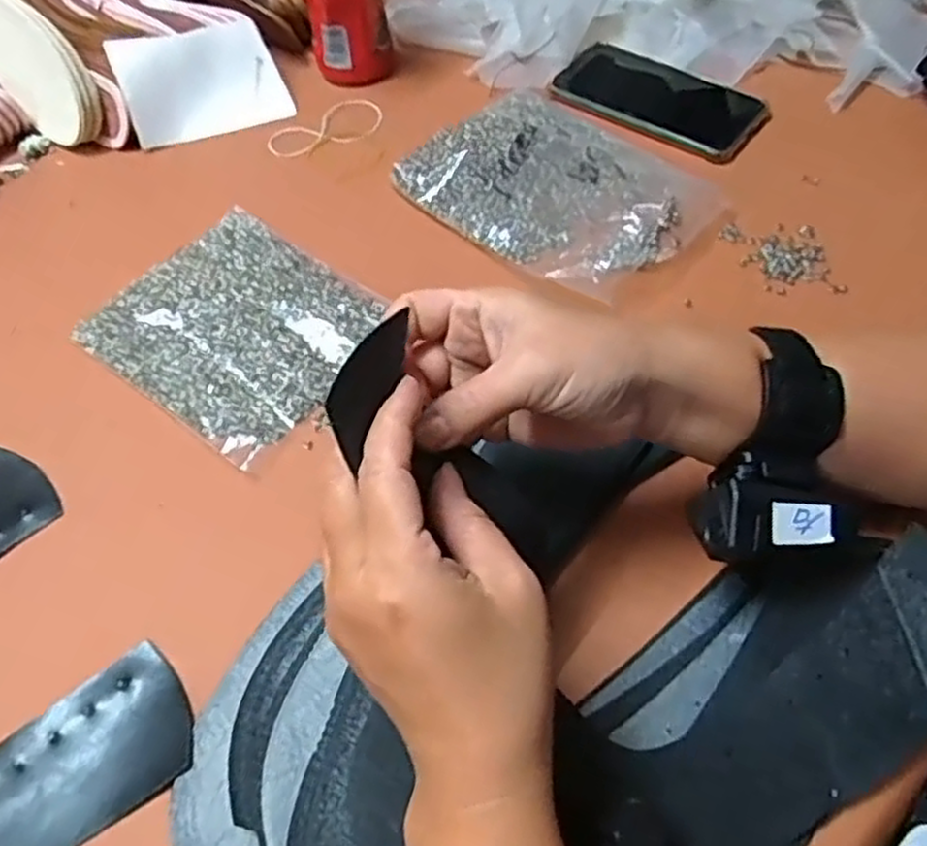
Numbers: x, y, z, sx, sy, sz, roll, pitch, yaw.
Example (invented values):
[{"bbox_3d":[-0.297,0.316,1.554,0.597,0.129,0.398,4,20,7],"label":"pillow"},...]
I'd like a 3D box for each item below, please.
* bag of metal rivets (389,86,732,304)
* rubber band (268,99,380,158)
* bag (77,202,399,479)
[{"bbox_3d":[0.066,-0.177,0.545,0.148,0.025,0.197,-40,63,-20],"label":"bag of metal rivets"},{"bbox_3d":[-0.111,-0.239,0.630,0.098,0.004,0.052,-32,60,-16],"label":"rubber band"},{"bbox_3d":[-0.145,-0.065,0.500,0.164,0.017,0.148,32,64,22],"label":"bag"}]

